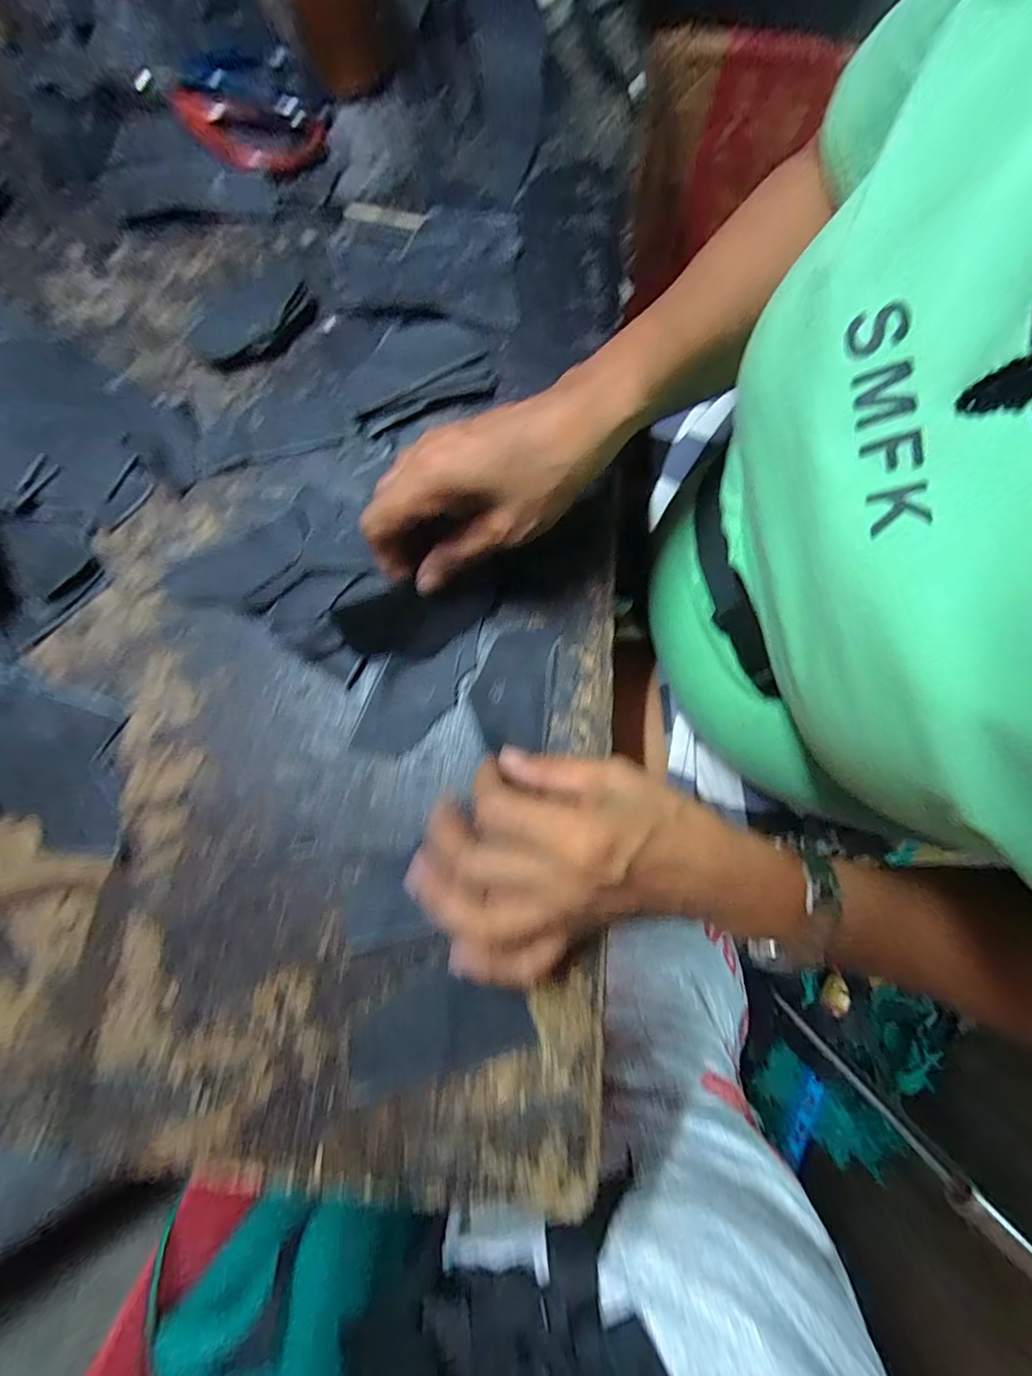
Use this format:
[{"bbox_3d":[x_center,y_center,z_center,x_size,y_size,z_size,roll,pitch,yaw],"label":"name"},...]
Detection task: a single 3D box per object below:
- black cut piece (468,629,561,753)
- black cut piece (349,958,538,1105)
[{"bbox_3d":[-0.002,-0.002,0.272,0.041,0.005,0.068,8,78,3],"label":"black cut piece"},{"bbox_3d":[-0.039,0.164,0.235,0.088,0.004,0.045,-18,78,-3],"label":"black cut piece"}]

